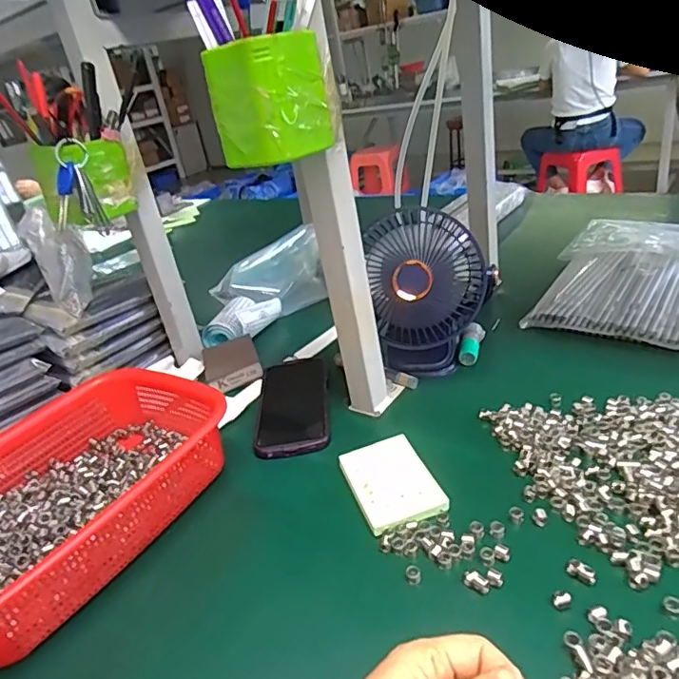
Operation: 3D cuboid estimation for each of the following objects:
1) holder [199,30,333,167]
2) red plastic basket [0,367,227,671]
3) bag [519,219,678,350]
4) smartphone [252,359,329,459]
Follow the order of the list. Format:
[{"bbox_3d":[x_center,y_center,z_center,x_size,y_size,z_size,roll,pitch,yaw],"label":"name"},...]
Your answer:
[{"bbox_3d":[-0.052,-0.179,0.411,0.068,0.078,0.069,7,32,32],"label":"holder"},{"bbox_3d":[-0.242,0.134,0.496,0.212,0.074,0.284,7,32,33],"label":"red plastic basket"},{"bbox_3d":[0.401,-0.096,0.737,0.210,0.032,0.326,10,34,36],"label":"bag"},{"bbox_3d":[-0.053,0.070,0.611,0.077,0.009,0.165,-10,27,3],"label":"smartphone"}]

